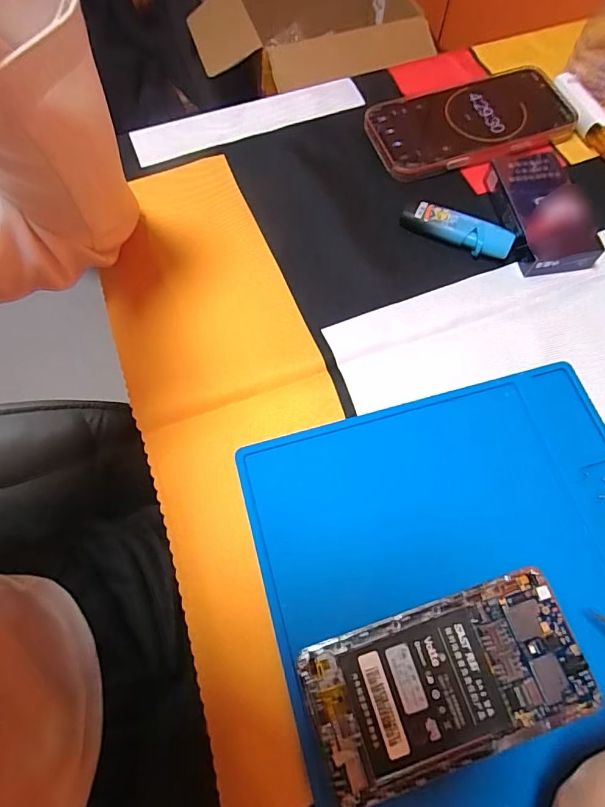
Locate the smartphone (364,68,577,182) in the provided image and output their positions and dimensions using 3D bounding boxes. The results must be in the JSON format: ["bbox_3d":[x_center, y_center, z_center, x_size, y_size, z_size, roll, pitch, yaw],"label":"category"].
[{"bbox_3d":[0.141,-0.232,0.369,0.165,0.014,0.083,-20,70,-7],"label":"smartphone"}]

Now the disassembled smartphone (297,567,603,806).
[{"bbox_3d":[0.073,0.141,0.225,0.138,0.008,0.070,-17,70,-6],"label":"disassembled smartphone"}]

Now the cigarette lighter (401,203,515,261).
[{"bbox_3d":[0.116,-0.129,0.330,0.080,0.016,0.023,26,71,10],"label":"cigarette lighter"}]

